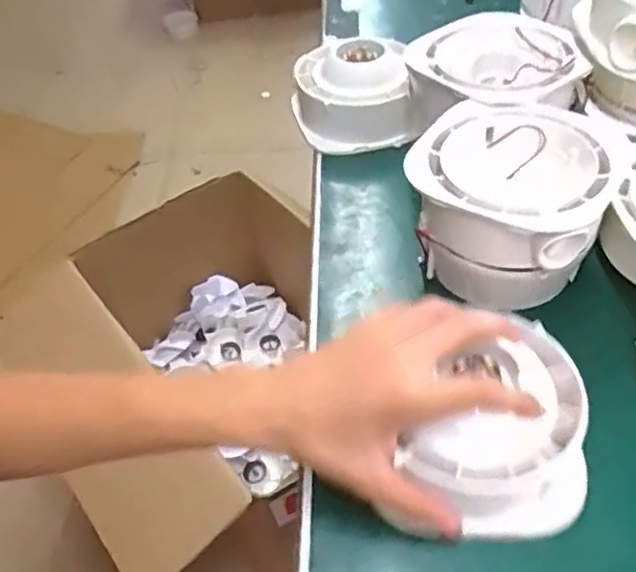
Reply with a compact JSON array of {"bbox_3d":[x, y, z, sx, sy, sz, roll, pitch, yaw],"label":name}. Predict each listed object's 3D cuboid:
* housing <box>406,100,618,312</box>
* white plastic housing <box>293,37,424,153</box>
[{"bbox_3d":[0.142,-0.058,0.509,0.132,0.103,0.131,-3,47,3],"label":"housing"},{"bbox_3d":[0.033,-0.189,0.669,0.113,0.076,0.123,-7,47,-1],"label":"white plastic housing"}]

